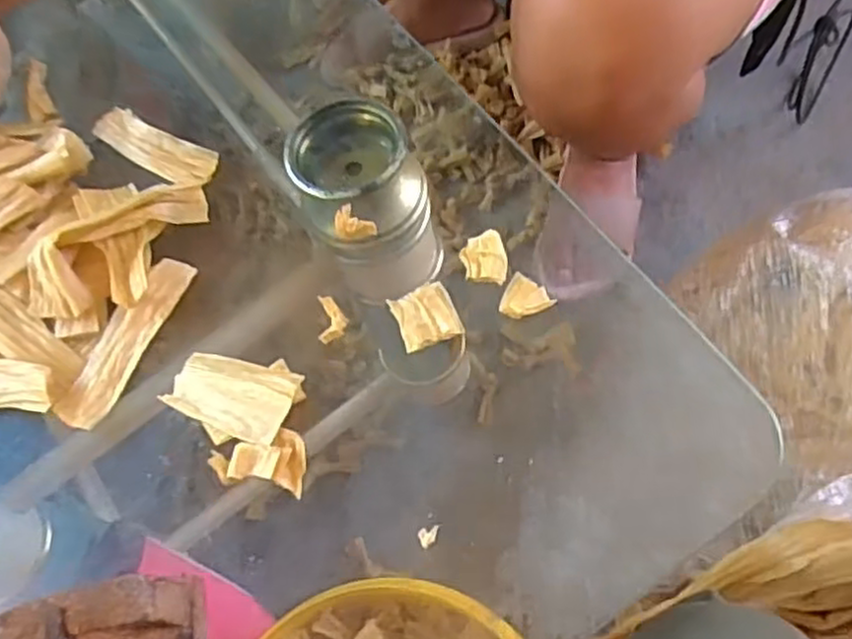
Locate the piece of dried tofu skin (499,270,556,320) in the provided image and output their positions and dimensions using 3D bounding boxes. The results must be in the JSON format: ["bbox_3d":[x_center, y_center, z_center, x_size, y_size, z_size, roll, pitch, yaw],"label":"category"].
[{"bbox_3d":[0.049,-0.009,0.363,0.023,0.004,0.022,30,74,11],"label":"piece of dried tofu skin"}]

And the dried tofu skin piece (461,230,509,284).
[{"bbox_3d":[0.029,-0.031,0.373,0.021,0.007,0.027,-13,71,-3],"label":"dried tofu skin piece"}]

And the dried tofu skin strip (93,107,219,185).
[{"bbox_3d":[-0.164,-0.102,0.444,0.086,0.016,0.026,27,74,10],"label":"dried tofu skin strip"}]

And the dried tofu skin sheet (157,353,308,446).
[{"bbox_3d":[-0.094,0.036,0.360,0.066,0.009,0.037,14,65,25],"label":"dried tofu skin sheet"}]

